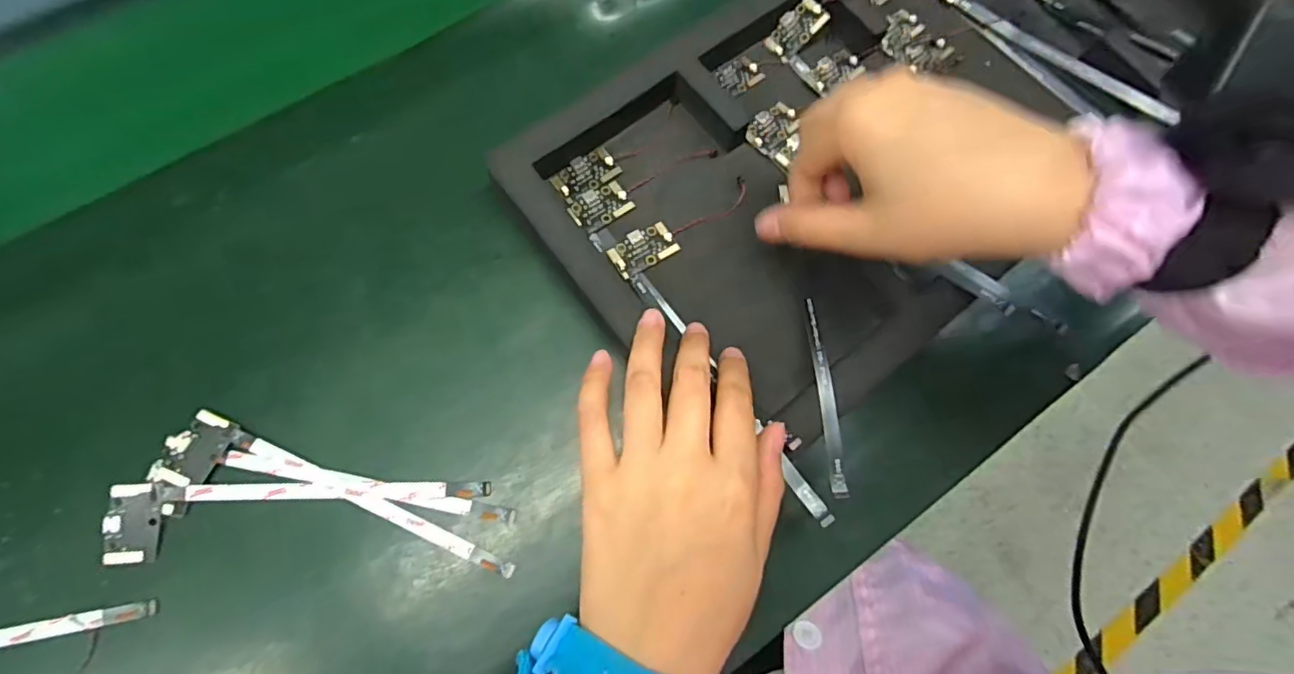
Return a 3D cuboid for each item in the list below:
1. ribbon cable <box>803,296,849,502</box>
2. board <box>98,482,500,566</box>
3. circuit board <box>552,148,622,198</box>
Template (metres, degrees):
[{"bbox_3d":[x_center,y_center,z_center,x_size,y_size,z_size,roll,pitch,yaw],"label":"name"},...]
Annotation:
[{"bbox_3d":[0.087,0.028,0.277,0.008,0.008,0.098,-2,74,-4],"label":"ribbon cable"},{"bbox_3d":[-0.169,0.086,0.276,0.177,0.012,0.035,-3,74,-2],"label":"board"},{"bbox_3d":[-0.035,-0.094,0.320,0.037,0.004,0.021,-30,77,-10],"label":"circuit board"}]

